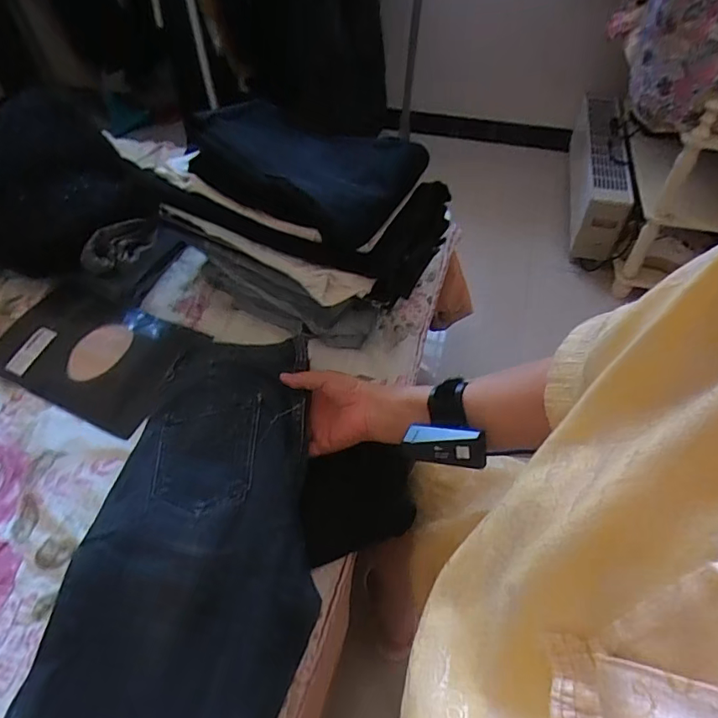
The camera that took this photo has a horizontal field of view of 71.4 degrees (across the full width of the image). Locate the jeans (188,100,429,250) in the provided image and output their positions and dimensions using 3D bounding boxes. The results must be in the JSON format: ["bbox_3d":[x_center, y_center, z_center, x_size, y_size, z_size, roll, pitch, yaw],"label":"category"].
[{"bbox_3d":[-0.067,-0.264,0.672,0.264,0.093,0.183,30,56,23],"label":"jeans"}]

